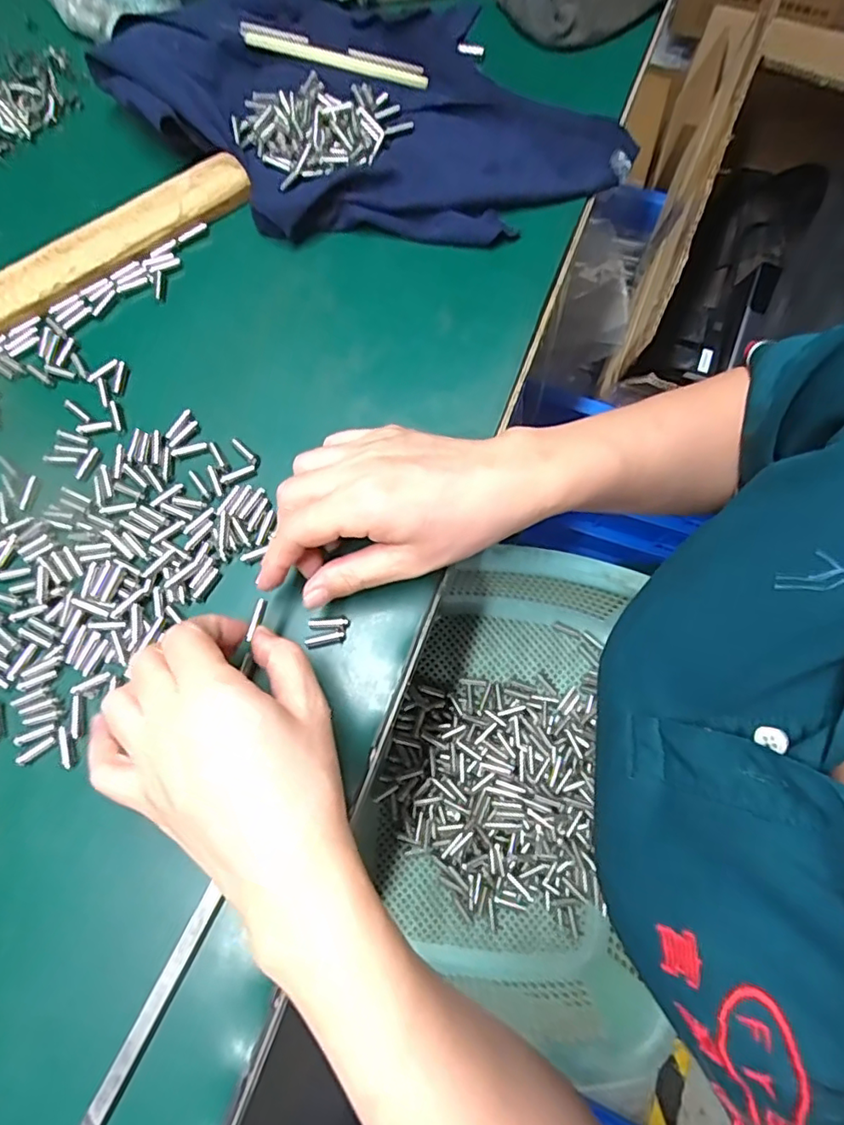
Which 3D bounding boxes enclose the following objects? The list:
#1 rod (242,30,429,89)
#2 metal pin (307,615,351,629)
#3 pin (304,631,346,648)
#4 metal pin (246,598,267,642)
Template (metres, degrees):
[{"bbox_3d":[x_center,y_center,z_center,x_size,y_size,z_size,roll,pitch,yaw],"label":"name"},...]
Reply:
[{"bbox_3d":[-0.058,-0.347,0.396,0.125,0.006,0.009,6,73,-11],"label":"rod"},{"bbox_3d":[-0.050,0.032,0.309,0.022,0.004,0.007,-1,73,1],"label":"metal pin"},{"bbox_3d":[-0.052,0.041,0.307,0.021,0.004,0.006,-12,73,-2],"label":"pin"},{"bbox_3d":[-0.081,0.028,0.282,0.005,0.005,0.021,16,76,6],"label":"metal pin"}]

